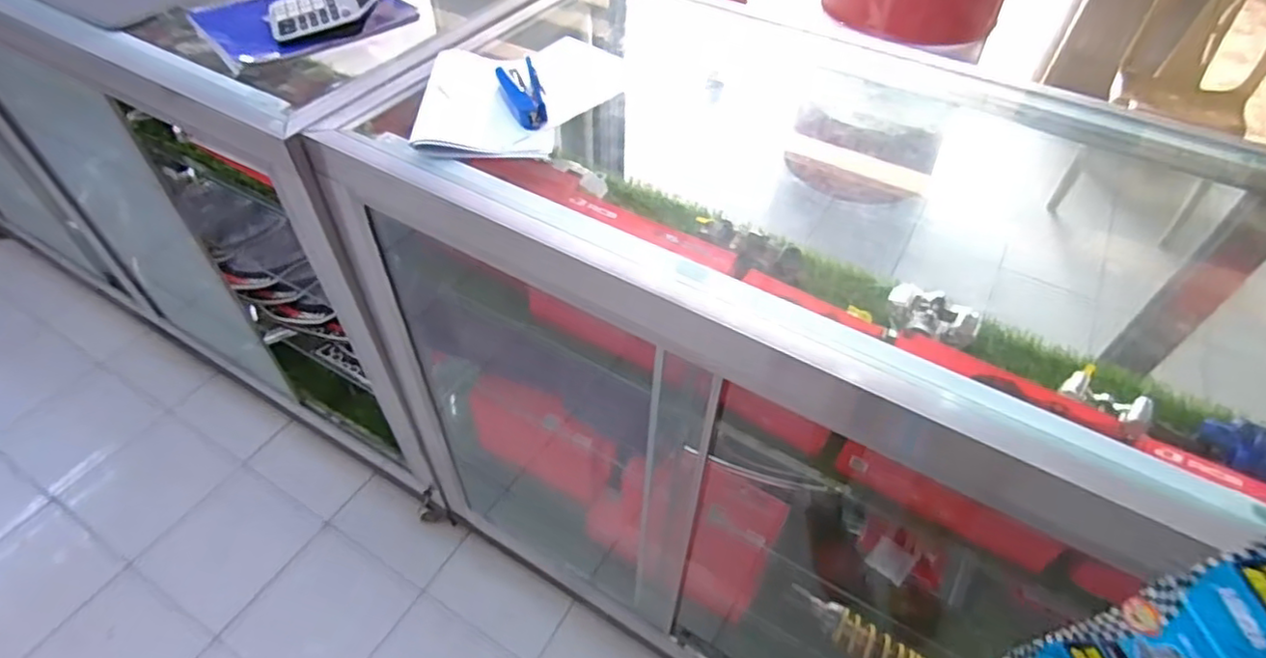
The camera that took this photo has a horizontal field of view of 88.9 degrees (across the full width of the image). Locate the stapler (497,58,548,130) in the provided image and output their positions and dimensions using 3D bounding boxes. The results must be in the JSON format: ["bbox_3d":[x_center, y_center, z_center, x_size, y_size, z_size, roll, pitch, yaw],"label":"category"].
[{"bbox_3d":[-0.133,-0.282,0.770,0.046,0.027,0.113,-12,51,-12],"label":"stapler"}]

